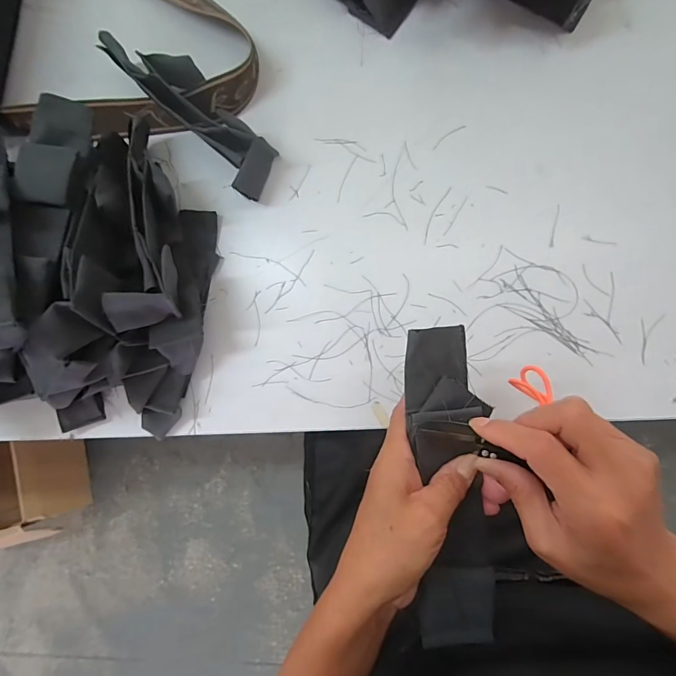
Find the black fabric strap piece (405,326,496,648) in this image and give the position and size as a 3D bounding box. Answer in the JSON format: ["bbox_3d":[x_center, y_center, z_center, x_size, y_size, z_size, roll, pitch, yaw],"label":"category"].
[{"bbox_3d":[0.070,0.093,0.245,0.046,0.021,0.197,-4,90,-2],"label":"black fabric strap piece"}]

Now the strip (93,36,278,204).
[{"bbox_3d":[-0.135,-0.219,0.372,0.049,0.049,0.195,-44,83,4],"label":"strip"}]

